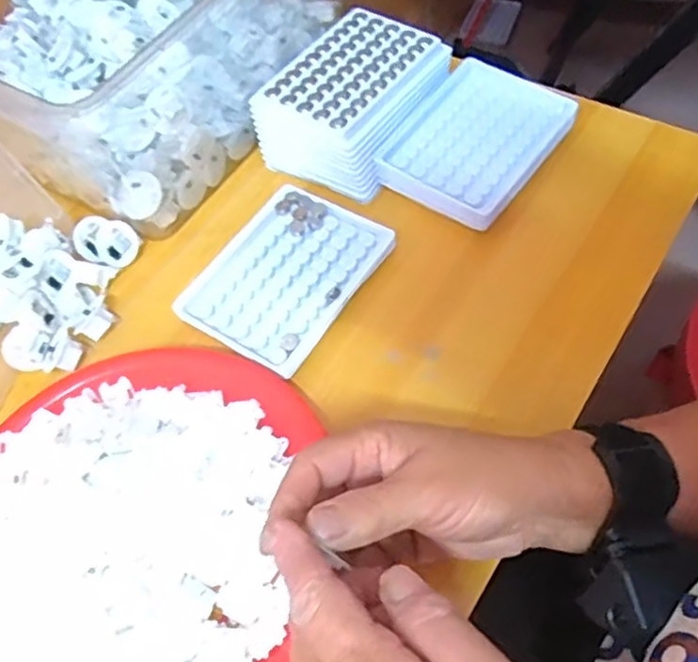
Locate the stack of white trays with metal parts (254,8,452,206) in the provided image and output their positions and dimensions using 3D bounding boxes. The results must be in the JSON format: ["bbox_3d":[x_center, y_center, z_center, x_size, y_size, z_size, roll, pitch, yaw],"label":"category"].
[{"bbox_3d":[0.003,-0.176,0.507,0.099,0.058,0.125,27,64,17],"label":"stack of white trays with metal parts"}]

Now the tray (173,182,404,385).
[{"bbox_3d":[-0.043,-0.040,0.453,0.099,0.010,0.129,31,66,18],"label":"tray"}]

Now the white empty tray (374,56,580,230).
[{"bbox_3d":[0.094,-0.141,0.491,0.096,0.027,0.125,32,66,19],"label":"white empty tray"}]

